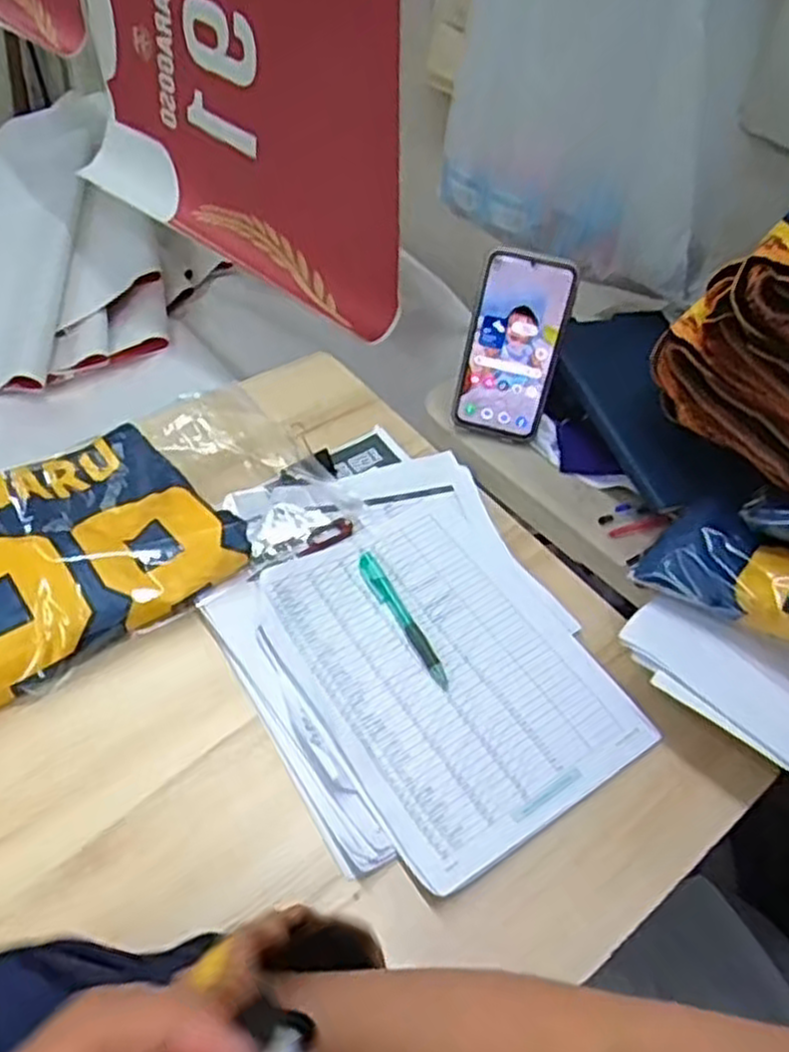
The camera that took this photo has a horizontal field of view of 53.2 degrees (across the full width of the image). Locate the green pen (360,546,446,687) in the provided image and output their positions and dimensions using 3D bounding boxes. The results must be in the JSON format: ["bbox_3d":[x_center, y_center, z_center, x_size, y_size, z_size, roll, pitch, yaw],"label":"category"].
[{"bbox_3d":[0.006,0.074,0.640,0.016,0.010,0.142,-18,54,-22],"label":"green pen"}]

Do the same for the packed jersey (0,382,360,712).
[{"bbox_3d":[-0.228,-0.003,0.657,0.364,0.049,0.212,-29,55,-29],"label":"packed jersey"}]

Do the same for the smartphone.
[{"bbox_3d":[0.106,-0.157,0.706,0.083,0.164,0.015,17,29,11],"label":"smartphone"}]

